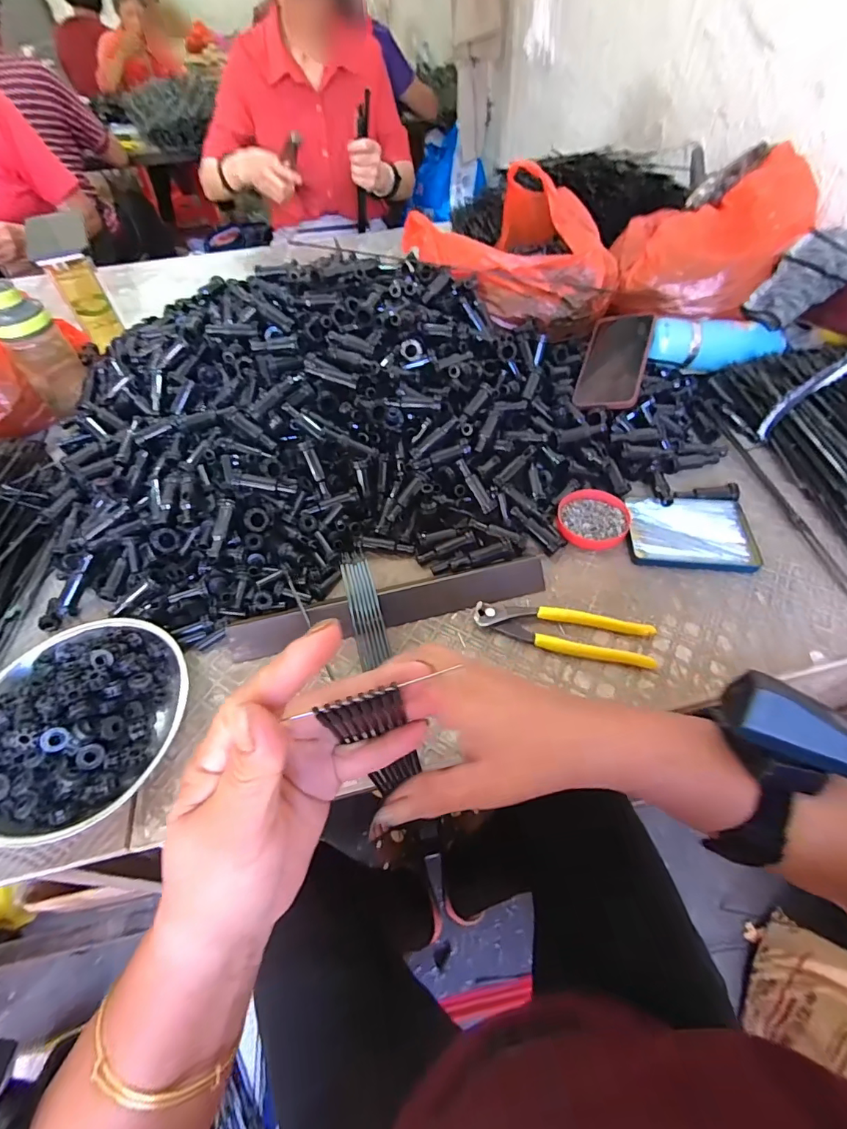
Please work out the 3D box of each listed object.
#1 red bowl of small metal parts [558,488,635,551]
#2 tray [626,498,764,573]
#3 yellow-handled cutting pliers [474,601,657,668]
[{"bbox_3d":[0.191,-0.051,0.524,0.074,0.016,0.077,-1,53,2],"label":"red bowl of small metal parts"},{"bbox_3d":[0.290,-0.039,0.511,0.128,0.010,0.102,5,53,7],"label":"tray"},{"bbox_3d":[0.132,0.064,0.443,0.164,0.012,0.043,8,53,9],"label":"yellow-handled cutting pliers"}]

